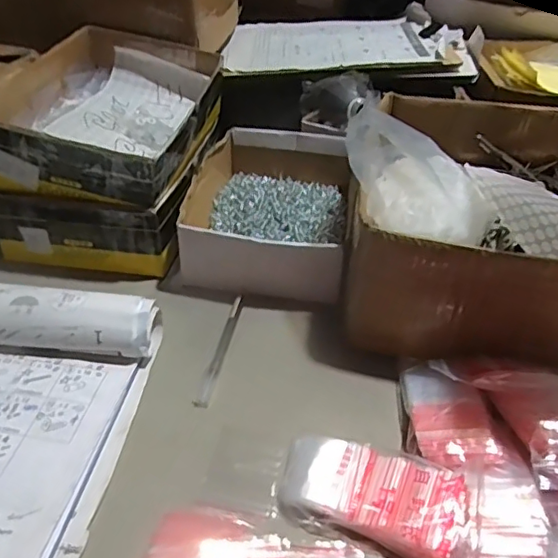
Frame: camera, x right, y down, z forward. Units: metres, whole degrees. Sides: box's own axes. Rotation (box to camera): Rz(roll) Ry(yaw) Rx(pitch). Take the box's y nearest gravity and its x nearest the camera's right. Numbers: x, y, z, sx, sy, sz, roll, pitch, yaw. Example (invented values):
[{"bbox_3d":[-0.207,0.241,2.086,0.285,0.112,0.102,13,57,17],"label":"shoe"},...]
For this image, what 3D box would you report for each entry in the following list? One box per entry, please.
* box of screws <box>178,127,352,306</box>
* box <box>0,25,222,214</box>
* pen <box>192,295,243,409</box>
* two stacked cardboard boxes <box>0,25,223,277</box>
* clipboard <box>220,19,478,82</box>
[{"bbox_3d":[-0.006,-0.086,0.626,0.172,0.061,0.253,2,37,0],"label":"box of screws"},{"bbox_3d":[-0.174,-0.180,0.598,0.184,0.078,0.265,6,37,6],"label":"box"},{"bbox_3d":[-0.048,0.057,0.478,0.010,0.009,0.130,8,38,8],"label":"pen"},{"bbox_3d":[-0.176,-0.149,0.617,0.183,0.143,0.274,5,37,4],"label":"two stacked cardboard boxes"},{"bbox_3d":[0.097,-0.342,0.814,0.344,0.031,0.214,0,37,-2],"label":"clipboard"}]

